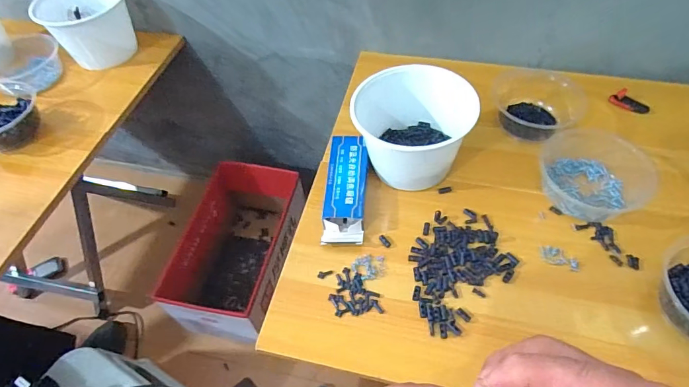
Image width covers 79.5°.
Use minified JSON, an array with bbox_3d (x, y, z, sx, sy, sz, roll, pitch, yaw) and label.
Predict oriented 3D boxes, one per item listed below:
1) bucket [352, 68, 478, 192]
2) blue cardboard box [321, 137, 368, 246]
[{"bbox_3d":[0.095,-0.086,0.589,0.150,0.108,0.133,24,58,19],"label":"bucket"},{"bbox_3d":[0.003,-0.011,0.597,0.058,0.032,0.174,3,53,4],"label":"blue cardboard box"}]

